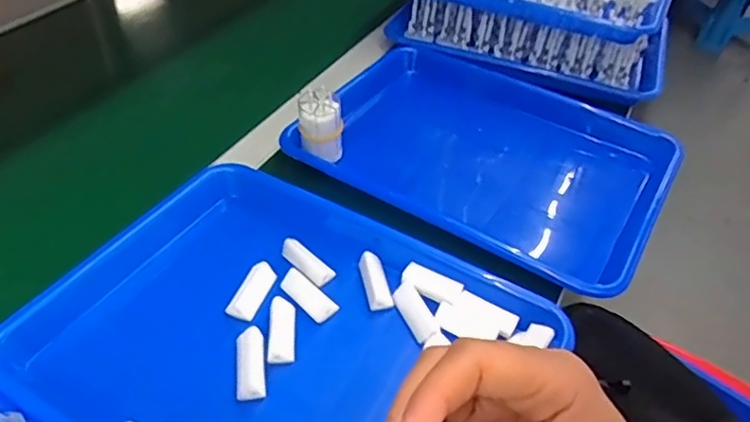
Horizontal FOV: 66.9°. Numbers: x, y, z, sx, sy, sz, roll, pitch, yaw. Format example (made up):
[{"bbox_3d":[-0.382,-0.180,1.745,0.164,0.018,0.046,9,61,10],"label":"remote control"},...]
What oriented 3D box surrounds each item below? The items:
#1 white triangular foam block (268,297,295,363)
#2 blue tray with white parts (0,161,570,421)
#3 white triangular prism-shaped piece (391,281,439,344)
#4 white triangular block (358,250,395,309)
[{"bbox_3d":[-0.065,0.084,0.400,0.018,0.013,0.047,-2,44,-6],"label":"white triangular foam block"},{"bbox_3d":[-0.062,0.085,0.390,0.346,0.048,0.250,24,48,20],"label":"blue tray with white parts"},{"bbox_3d":[0.029,0.074,0.415,0.016,0.015,0.046,-17,48,-21],"label":"white triangular prism-shaped piece"},{"bbox_3d":[0.000,0.053,0.435,0.019,0.015,0.046,-9,46,-13],"label":"white triangular block"}]

